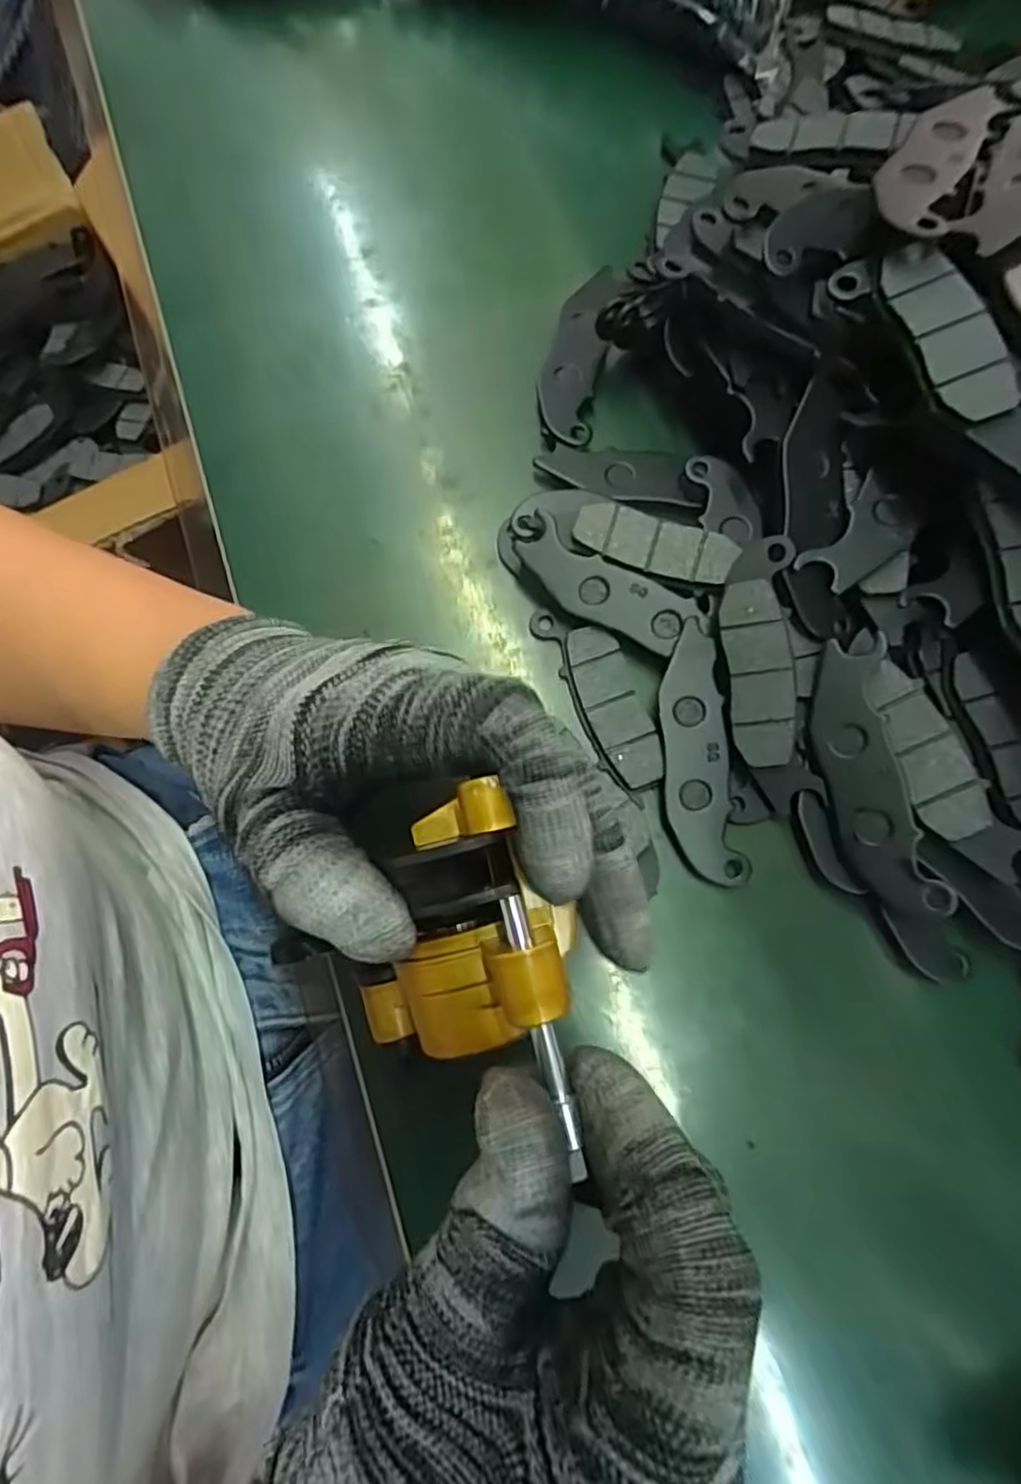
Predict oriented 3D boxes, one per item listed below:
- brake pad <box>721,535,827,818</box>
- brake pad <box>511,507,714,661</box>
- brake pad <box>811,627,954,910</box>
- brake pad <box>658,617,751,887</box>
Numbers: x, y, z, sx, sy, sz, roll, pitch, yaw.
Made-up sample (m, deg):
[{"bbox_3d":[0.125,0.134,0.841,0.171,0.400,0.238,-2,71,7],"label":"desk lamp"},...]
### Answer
[{"bbox_3d":[0.101,-0.025,0.271,0.030,0.010,0.105,-8,92,-1],"label":"brake pad"},{"bbox_3d":[0.042,-0.064,0.292,0.083,0.010,0.030,28,77,8],"label":"brake pad"},{"bbox_3d":[0.137,0.013,0.263,0.031,0.006,0.105,-14,80,20],"label":"brake pad"},{"bbox_3d":[0.074,0.004,0.276,0.027,0.010,0.103,-6,75,-1],"label":"brake pad"}]

